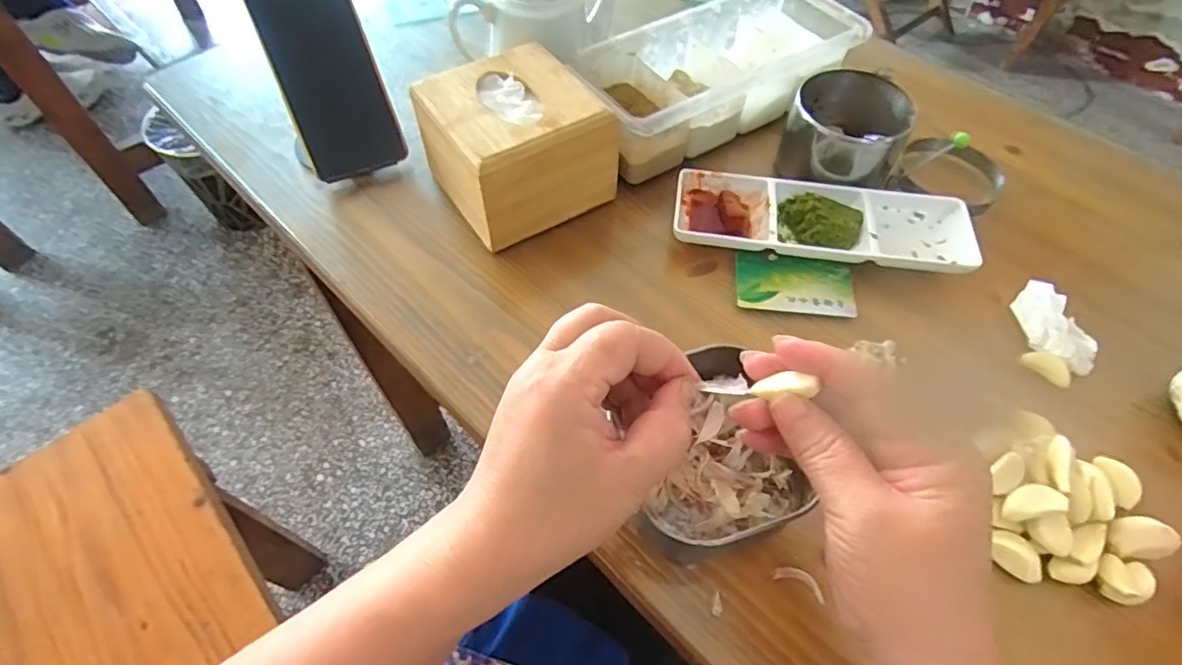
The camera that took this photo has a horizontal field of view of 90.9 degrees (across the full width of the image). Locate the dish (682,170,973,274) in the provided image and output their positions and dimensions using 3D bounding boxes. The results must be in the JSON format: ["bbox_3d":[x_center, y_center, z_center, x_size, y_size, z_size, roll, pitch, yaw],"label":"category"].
[{"bbox_3d":[0.176,-0.084,0.451,0.218,0.021,0.076,8,57,5],"label":"dish"}]

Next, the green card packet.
[{"bbox_3d":[0.153,-0.036,0.434,0.085,0.004,0.051,6,57,4],"label":"green card packet"}]

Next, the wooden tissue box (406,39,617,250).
[{"bbox_3d":[-0.062,-0.143,0.455,0.123,0.090,0.110,-28,61,-17],"label":"wooden tissue box"}]

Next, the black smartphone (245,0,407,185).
[{"bbox_3d":[-0.209,-0.206,0.464,0.073,0.156,0.017,-21,24,-13],"label":"black smartphone"}]

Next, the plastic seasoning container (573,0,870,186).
[{"bbox_3d":[0.107,-0.225,0.512,0.265,0.065,0.107,-30,62,-19],"label":"plastic seasoning container"}]

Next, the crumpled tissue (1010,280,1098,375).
[{"bbox_3d":[0.318,-0.002,0.400,0.028,0.023,0.067,-25,75,-16],"label":"crumpled tissue"}]

